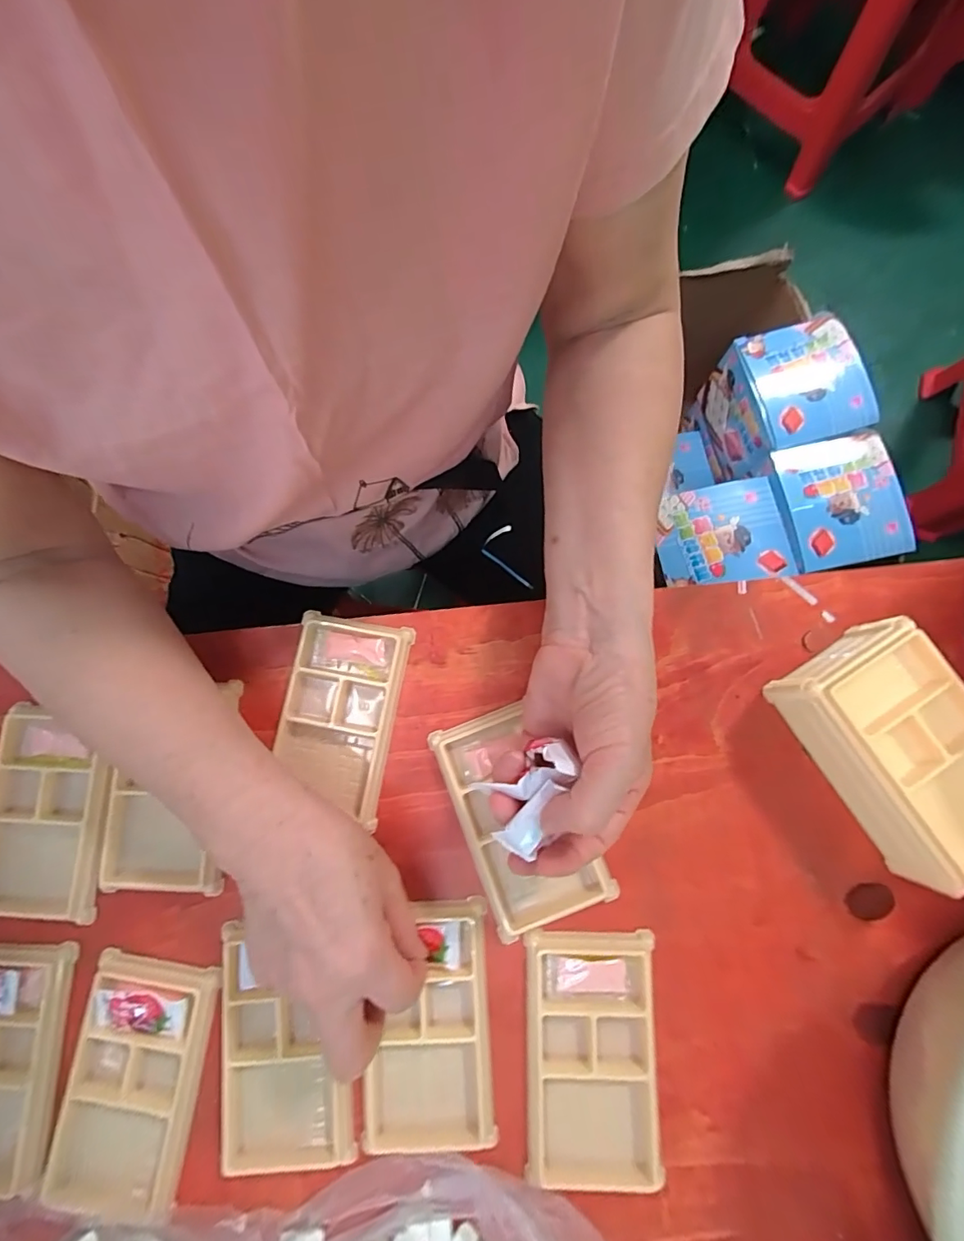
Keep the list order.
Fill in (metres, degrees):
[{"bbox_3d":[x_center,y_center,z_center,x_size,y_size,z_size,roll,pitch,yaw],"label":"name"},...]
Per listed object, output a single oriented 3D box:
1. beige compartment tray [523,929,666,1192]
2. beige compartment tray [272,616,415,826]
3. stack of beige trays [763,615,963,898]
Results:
[{"bbox_3d":[0.066,0.269,0.302,0.076,0.011,0.141,0,79,1],"label":"beige compartment tray"},{"bbox_3d":[-0.098,0.062,0.345,0.078,0.014,0.125,11,79,3],"label":"beige compartment tray"},{"bbox_3d":[0.258,0.077,0.308,0.077,0.051,0.135,-33,80,-5],"label":"stack of beige trays"}]

